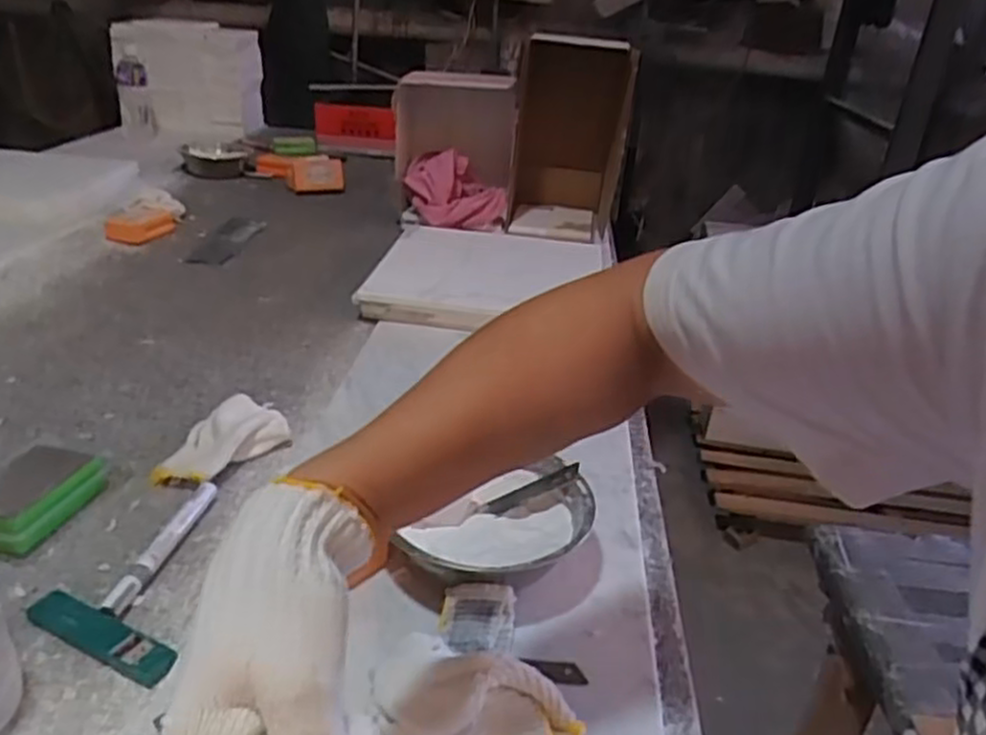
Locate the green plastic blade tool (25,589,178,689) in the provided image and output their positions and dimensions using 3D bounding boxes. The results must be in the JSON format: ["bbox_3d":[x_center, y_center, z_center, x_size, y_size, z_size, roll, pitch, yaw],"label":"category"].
[{"bbox_3d":[-0.253,0.173,0.494,0.116,0.007,0.026,15,54,22],"label":"green plastic blade tool"}]

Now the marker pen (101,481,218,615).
[{"bbox_3d":[-0.244,0.129,0.572,0.017,0.015,0.137,9,26,9],"label":"marker pen"}]

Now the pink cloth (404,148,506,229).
[{"bbox_3d":[-0.061,-0.296,1.297,0.171,0.127,0.143,3,28,-4],"label":"pink cloth"}]

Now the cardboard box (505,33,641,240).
[{"bbox_3d":[0.135,-0.432,1.408,0.190,0.320,0.270,5,28,0],"label":"cardboard box"}]

